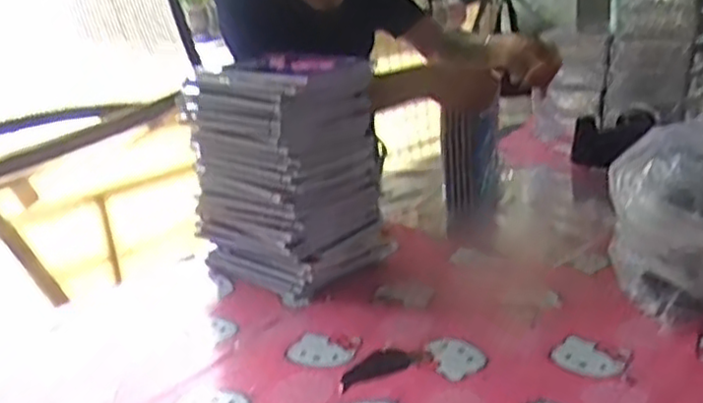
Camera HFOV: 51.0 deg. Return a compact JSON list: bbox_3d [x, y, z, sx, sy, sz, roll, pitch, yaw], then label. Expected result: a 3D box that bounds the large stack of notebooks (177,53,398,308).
[{"bbox_3d":[-0.087,-0.045,1.032,0.216,0.291,0.190,9,23,34],"label":"large stack of notebooks"}]

